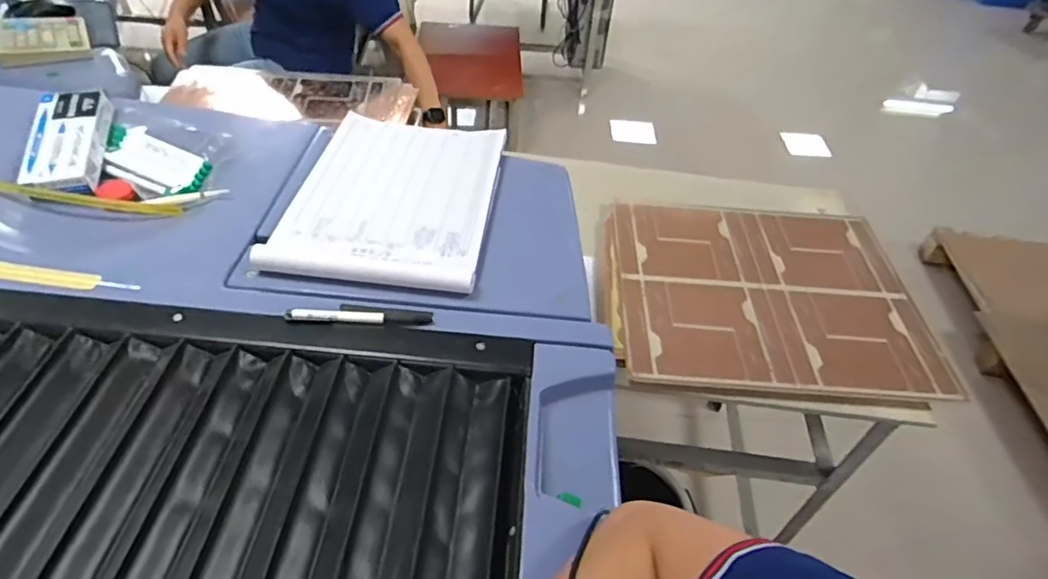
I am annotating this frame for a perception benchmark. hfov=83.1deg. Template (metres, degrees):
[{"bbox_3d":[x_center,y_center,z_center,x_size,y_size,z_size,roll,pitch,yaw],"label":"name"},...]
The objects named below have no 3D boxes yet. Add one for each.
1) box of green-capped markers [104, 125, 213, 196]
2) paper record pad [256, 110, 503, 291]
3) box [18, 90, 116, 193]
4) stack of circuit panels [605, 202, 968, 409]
[{"bbox_3d":[-0.448,-0.153,0.715,0.156,0.022,0.071,23,48,16],"label":"box of green-capped markers"},{"bbox_3d":[-0.144,-0.113,0.682,0.215,0.023,0.287,7,46,1],"label":"paper record pad"},{"bbox_3d":[-0.536,-0.171,0.695,0.072,0.030,0.153,-7,59,-13],"label":"box"},{"bbox_3d":[0.367,-0.002,0.919,0.471,0.030,0.382,4,46,-2],"label":"stack of circuit panels"}]

